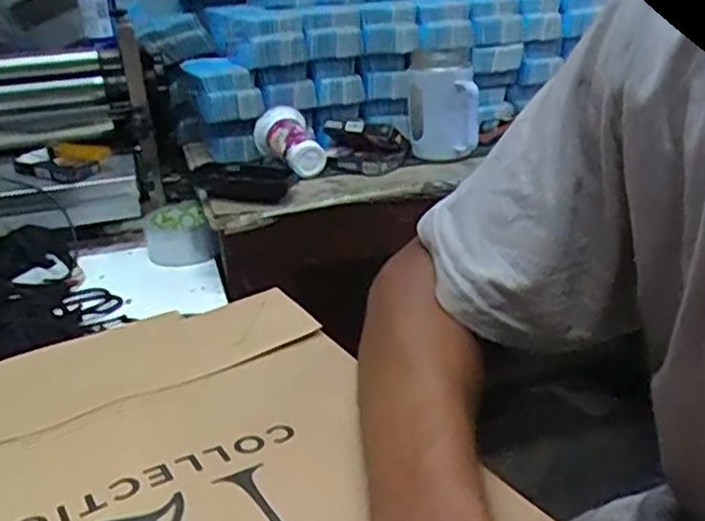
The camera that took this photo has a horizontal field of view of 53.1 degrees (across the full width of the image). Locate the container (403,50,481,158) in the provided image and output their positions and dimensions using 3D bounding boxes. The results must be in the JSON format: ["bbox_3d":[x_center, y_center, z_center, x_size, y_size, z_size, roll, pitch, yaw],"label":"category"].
[{"bbox_3d":[0.112,-0.194,0.886,0.089,0.116,0.076,0,26,7],"label":"container"}]

